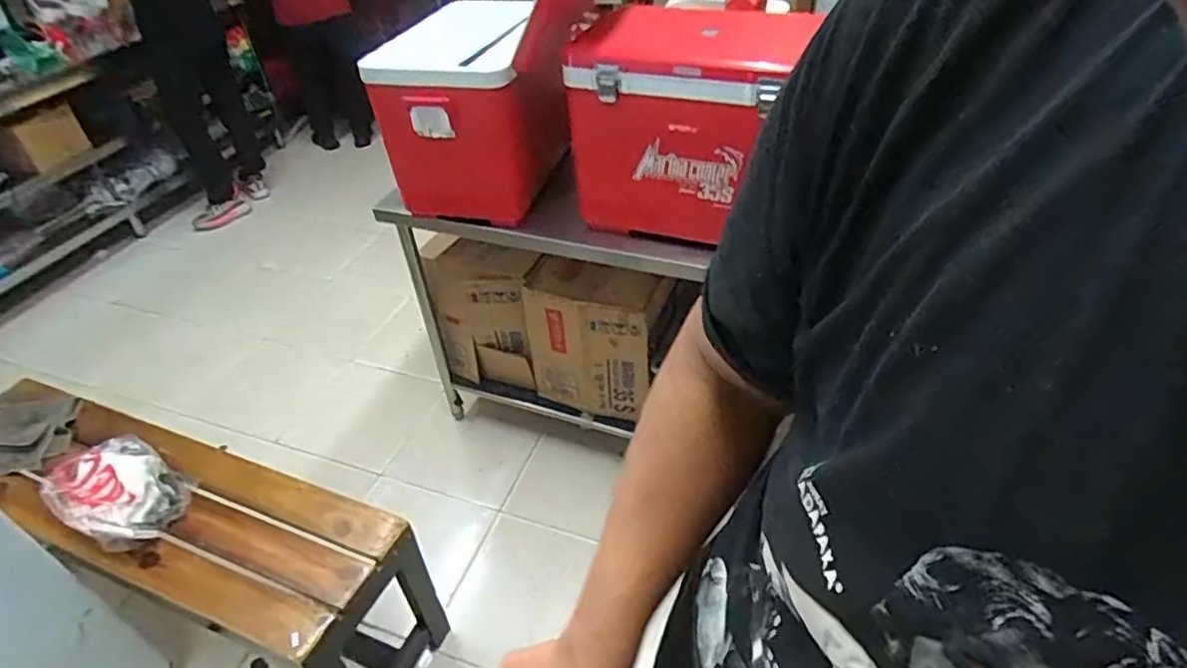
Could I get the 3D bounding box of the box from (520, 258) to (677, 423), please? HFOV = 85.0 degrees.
[{"bbox_3d":[0.010,0.010,1.674,0.338,0.410,0.154,7,42,12],"label":"box"}]

